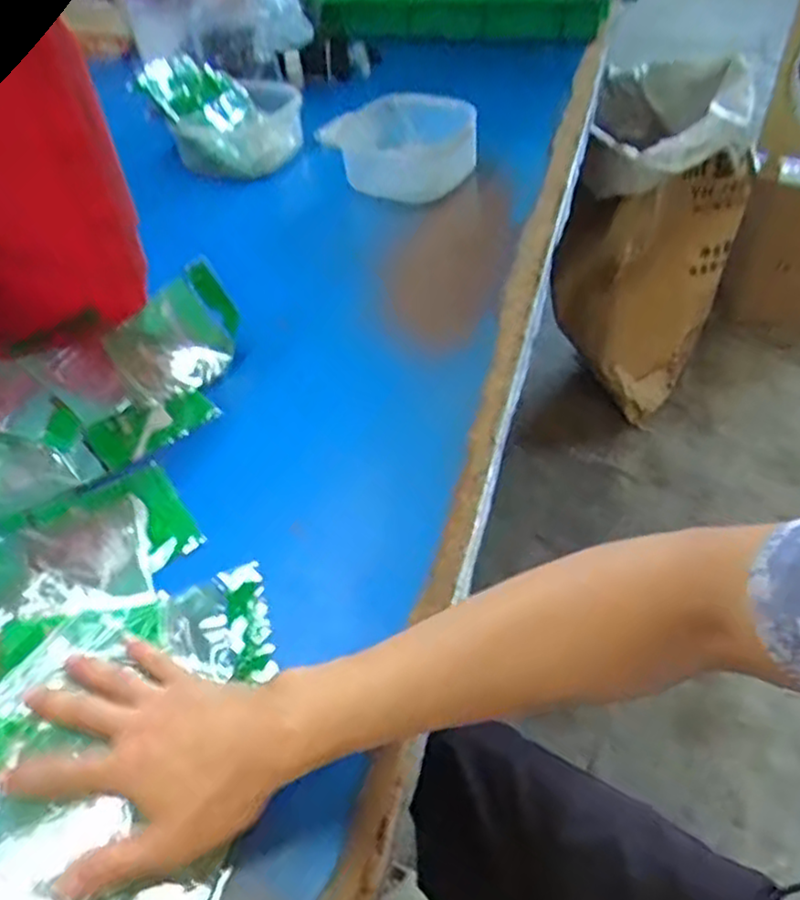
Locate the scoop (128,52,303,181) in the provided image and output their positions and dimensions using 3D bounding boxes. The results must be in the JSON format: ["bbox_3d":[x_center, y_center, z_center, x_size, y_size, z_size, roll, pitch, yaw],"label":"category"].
[{"bbox_3d":[-0.260,-0.500,1.075,0.187,0.127,0.178,18,52,21],"label":"scoop"}]

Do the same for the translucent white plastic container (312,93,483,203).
[{"bbox_3d":[-0.007,-0.432,1.040,0.236,0.076,0.190,5,48,10],"label":"translucent white plastic container"}]

